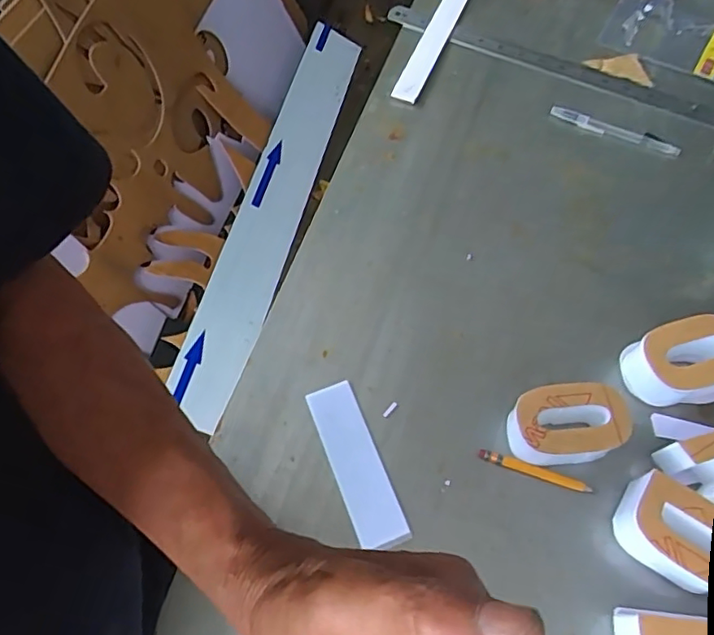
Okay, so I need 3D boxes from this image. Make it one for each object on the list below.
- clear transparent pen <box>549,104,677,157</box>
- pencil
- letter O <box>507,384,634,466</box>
[{"bbox_3d":[0.275,-0.201,0.618,0.136,0.013,0.016,23,66,13],"label":"clear transparent pen"},{"bbox_3d":[0.140,0.122,0.457,0.088,0.004,0.009,17,65,10],"label":"pencil"},{"bbox_3d":[0.165,0.084,0.455,0.086,0.040,0.051,-2,63,1],"label":"letter O"}]

